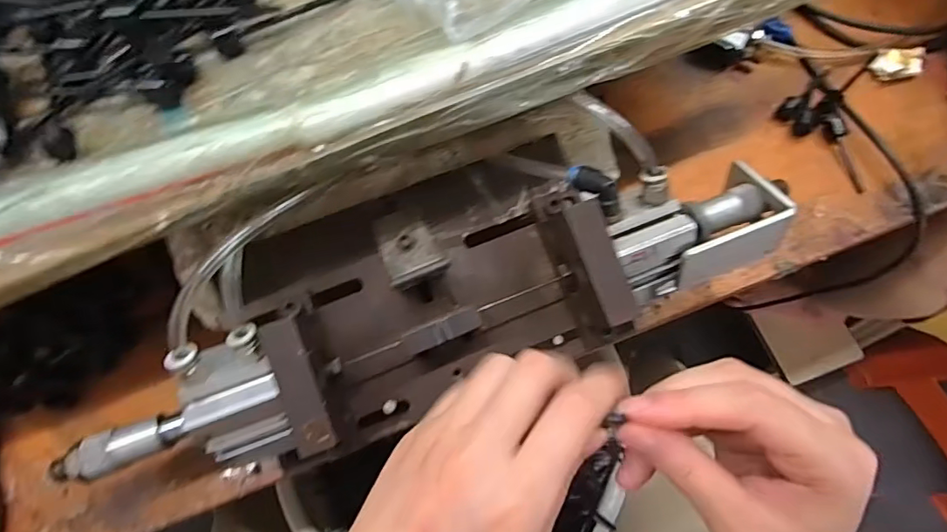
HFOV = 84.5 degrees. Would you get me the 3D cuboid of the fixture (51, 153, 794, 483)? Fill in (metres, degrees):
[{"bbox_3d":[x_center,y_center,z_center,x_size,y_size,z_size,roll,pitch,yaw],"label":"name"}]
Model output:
[{"bbox_3d":[-0.027,0.014,0.331,0.435,0.107,0.139,-22,70,-7],"label":"fixture"}]

